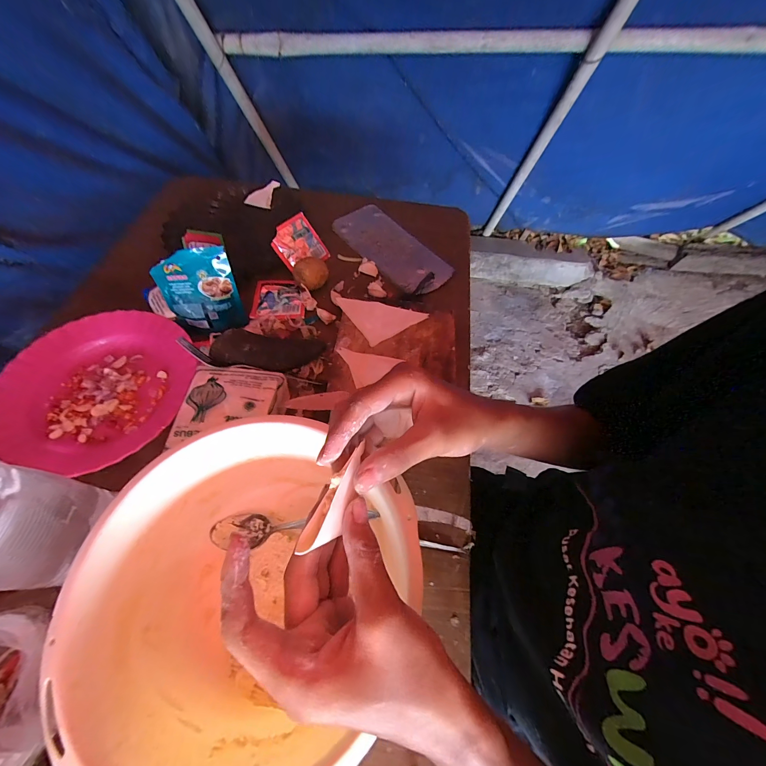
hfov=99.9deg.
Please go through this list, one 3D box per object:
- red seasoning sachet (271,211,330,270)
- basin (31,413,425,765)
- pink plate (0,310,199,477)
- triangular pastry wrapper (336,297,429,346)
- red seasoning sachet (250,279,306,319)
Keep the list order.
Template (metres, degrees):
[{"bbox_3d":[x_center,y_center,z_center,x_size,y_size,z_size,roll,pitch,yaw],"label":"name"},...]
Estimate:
[{"bbox_3d":[-0.134,-0.222,0.518,0.077,0.009,0.076,-48,116,-25],"label":"red seasoning sachet"},{"bbox_3d":[-0.105,0.162,0.274,0.224,0.100,0.235,2,60,-3],"label":"basin"},{"bbox_3d":[-0.339,0.003,0.392,0.206,0.027,0.204,2,60,-3],"label":"pink plate"},{"bbox_3d":[-0.007,-0.086,0.459,0.125,0.007,0.070,12,62,2],"label":"triangular pastry wrapper"},{"bbox_3d":[-0.158,-0.130,0.492,0.077,0.007,0.076,-1,60,-4],"label":"red seasoning sachet"}]

